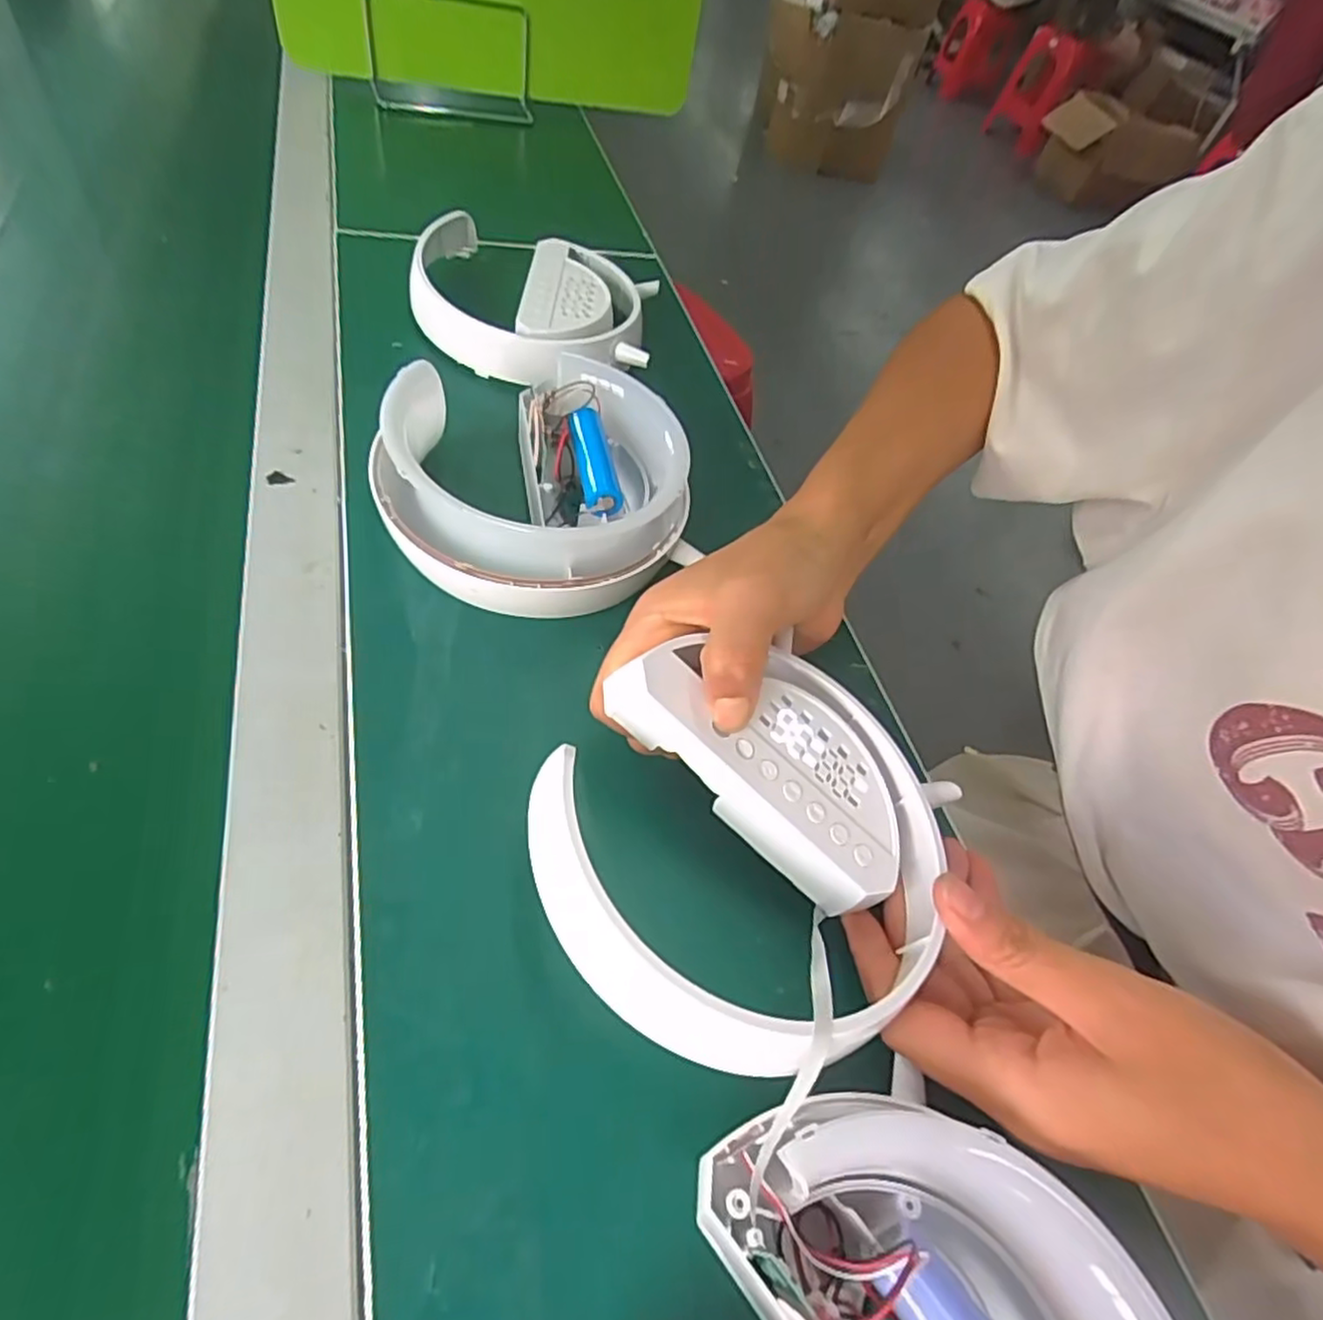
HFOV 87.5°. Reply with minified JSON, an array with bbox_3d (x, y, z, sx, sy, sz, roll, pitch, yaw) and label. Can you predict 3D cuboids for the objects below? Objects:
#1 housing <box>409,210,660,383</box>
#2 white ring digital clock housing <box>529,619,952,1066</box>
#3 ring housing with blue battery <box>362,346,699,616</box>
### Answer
[{"bbox_3d":[-0.084,-0.241,0.459,0.154,0.043,0.143,7,53,-9],"label":"housing"},{"bbox_3d":[0.035,0.064,0.248,0.146,0.058,0.150,44,55,1],"label":"white ring digital clock housing"},{"bbox_3d":[-0.059,-0.094,0.349,0.154,0.050,0.146,-2,55,-15],"label":"ring housing with blue battery"}]

